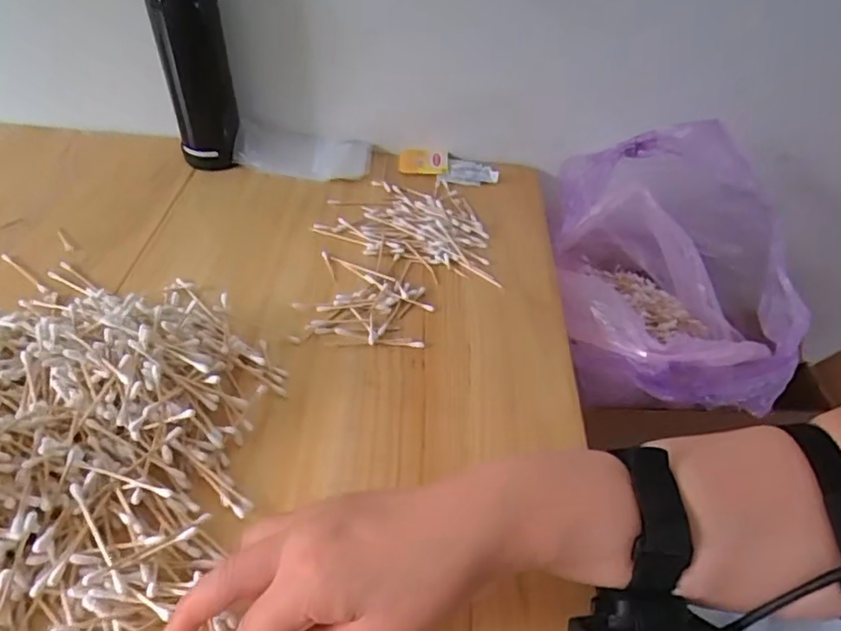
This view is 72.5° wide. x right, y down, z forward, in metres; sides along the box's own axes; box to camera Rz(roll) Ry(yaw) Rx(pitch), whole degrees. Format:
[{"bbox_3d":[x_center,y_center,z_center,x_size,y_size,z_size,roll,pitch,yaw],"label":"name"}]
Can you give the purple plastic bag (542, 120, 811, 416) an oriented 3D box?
[{"bbox_3d":[0.249,-0.042,0.574,0.239,0.200,0.278,13,44,7],"label":"purple plastic bag"}]

